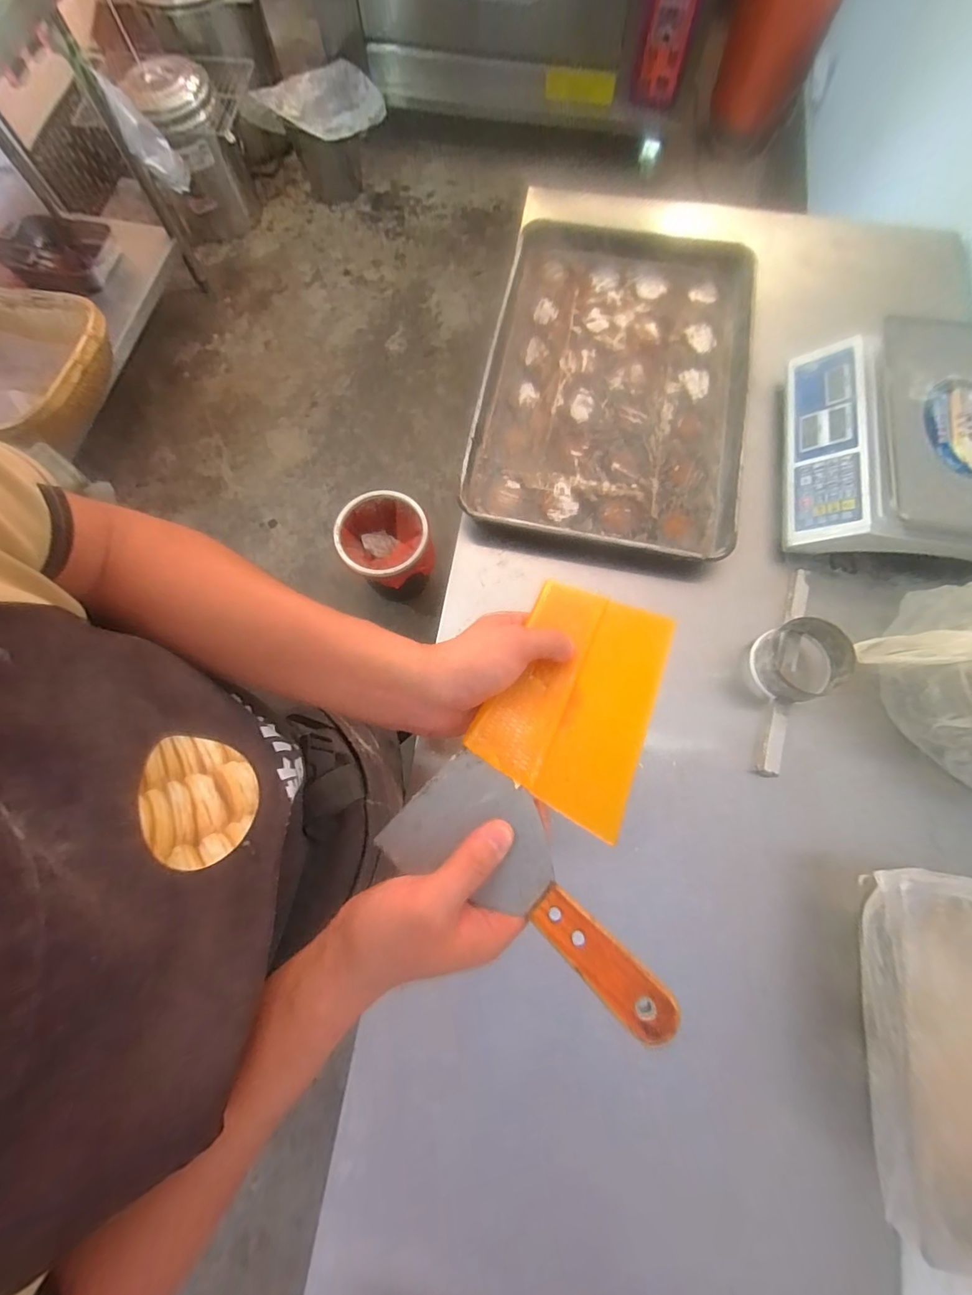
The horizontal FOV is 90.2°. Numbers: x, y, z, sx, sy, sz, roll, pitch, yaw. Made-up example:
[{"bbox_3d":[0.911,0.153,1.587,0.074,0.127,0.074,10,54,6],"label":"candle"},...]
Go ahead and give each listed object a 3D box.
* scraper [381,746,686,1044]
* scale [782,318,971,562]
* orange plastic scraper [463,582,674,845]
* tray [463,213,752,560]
[{"bbox_3d":[0.027,0.150,0.287,0.185,0.008,0.083,40,79,18],"label":"scraper"},{"bbox_3d":[0.607,-0.281,0.694,0.309,0.122,0.326,10,74,5],"label":"scale"},{"bbox_3d":[0.068,0.030,0.351,0.109,0.006,0.178,26,59,5],"label":"orange plastic scraper"},{"bbox_3d":[0.215,-0.451,0.791,0.406,0.051,0.640,12,76,3],"label":"tray"}]

